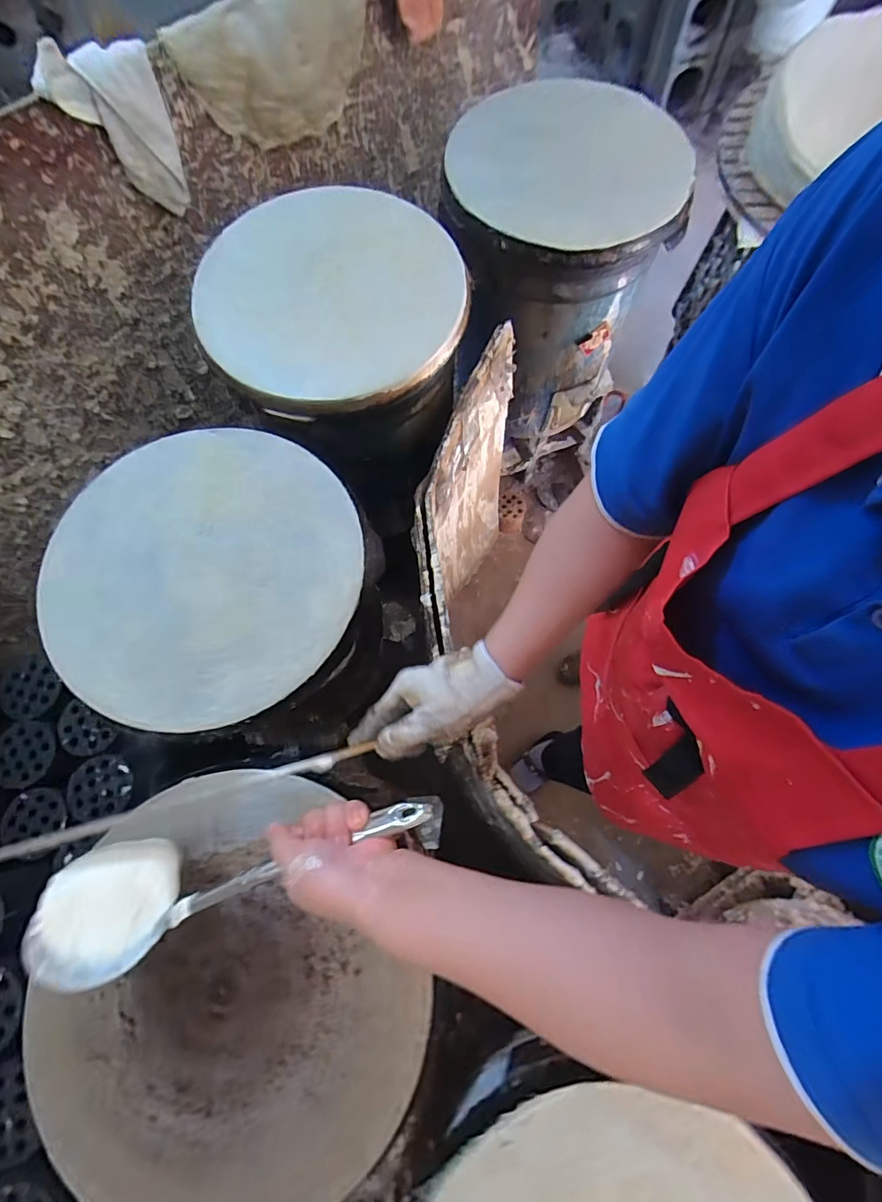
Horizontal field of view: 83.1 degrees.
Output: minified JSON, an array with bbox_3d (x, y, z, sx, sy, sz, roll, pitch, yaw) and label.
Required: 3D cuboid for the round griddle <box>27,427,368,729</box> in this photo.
[{"bbox_3d":[-0.285,-0.042,0.592,0.365,0.023,0.364,0,72,1],"label":"round griddle"}]

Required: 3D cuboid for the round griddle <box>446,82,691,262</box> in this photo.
[{"bbox_3d":[0.213,-0.693,0.805,0.378,0.062,0.381,12,73,5],"label":"round griddle"}]

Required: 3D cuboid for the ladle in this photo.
[{"bbox_3d":[-0.161,0.217,0.399,0.331,0.081,0.091,-20,72,10],"label":"ladle"}]

